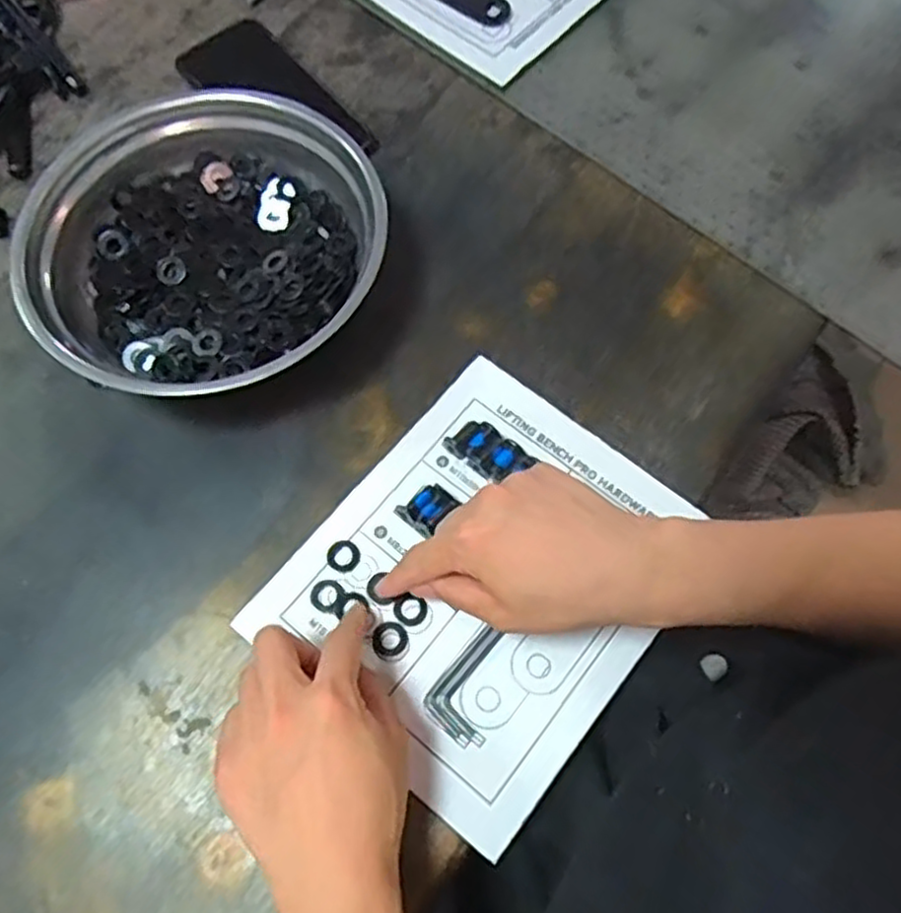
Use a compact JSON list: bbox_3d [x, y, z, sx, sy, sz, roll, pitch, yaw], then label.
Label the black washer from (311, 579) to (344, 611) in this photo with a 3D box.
[{"bbox_3d":[-0.073,0.080,0.420,0.017,0.005,0.019,32,80,24],"label":"black washer"}]

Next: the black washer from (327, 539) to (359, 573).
[{"bbox_3d":[-0.063,0.058,0.424,0.018,0.004,0.019,0,69,0],"label":"black washer"}]

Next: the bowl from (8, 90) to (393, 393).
[{"bbox_3d":[-0.150,-0.129,0.464,0.220,0.066,0.210,-8,69,-3],"label":"bowl"}]

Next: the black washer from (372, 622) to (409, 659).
[{"bbox_3d":[-0.035,0.104,0.406,0.019,0.004,0.020,0,69,0],"label":"black washer"}]

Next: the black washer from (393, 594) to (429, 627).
[{"bbox_3d":[-0.022,0.087,0.410,0.019,0.009,0.018,0,69,0],"label":"black washer"}]

